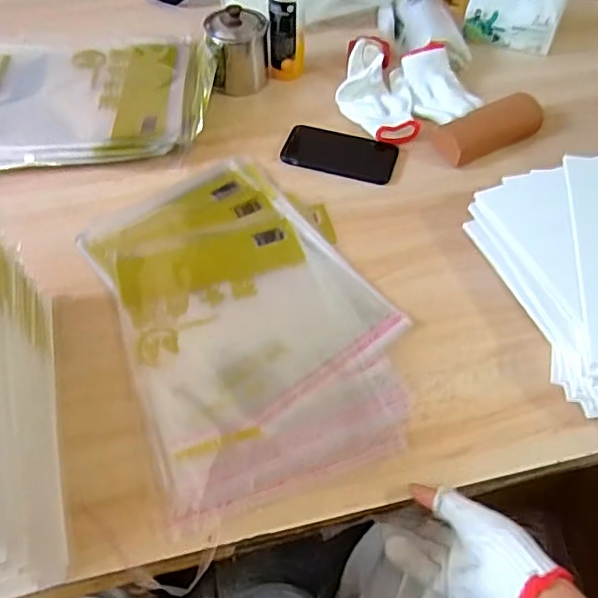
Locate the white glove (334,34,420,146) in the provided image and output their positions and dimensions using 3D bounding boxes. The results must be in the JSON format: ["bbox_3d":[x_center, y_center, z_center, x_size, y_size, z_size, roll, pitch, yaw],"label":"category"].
[{"bbox_3d":[0.112,-0.312,0.820,0.110,0.049,0.220,3,56,0],"label":"white glove"}]

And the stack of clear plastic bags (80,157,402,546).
[{"bbox_3d":[-0.058,0.006,0.616,0.274,0.012,0.408,-20,59,-15],"label":"stack of clear plastic bags"}]

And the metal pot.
[{"bbox_3d":[-0.090,-0.370,0.823,0.087,0.101,0.076,-1,56,-3],"label":"metal pot"}]

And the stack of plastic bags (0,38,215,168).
[{"bbox_3d":[-0.328,-0.293,0.786,0.403,0.041,0.271,-10,58,-8],"label":"stack of plastic bags"}]

